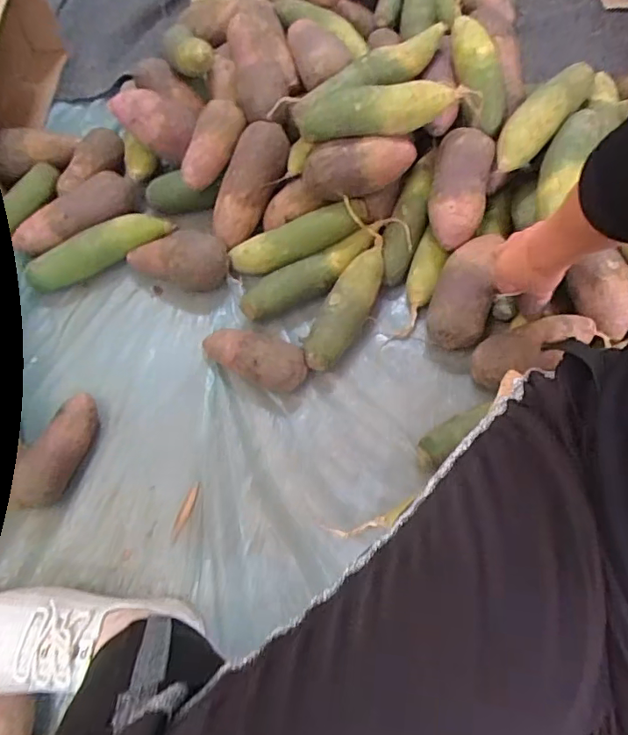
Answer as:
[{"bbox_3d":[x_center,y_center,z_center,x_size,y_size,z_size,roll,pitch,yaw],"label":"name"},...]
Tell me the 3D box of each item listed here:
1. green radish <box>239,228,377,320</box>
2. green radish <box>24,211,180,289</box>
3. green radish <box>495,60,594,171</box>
[{"bbox_3d":[-0.007,-0.130,0.728,0.212,0.057,0.057,-32,31,-8],"label":"green radish"},{"bbox_3d":[-0.304,-0.168,0.747,0.208,0.044,0.056,-25,69,-12],"label":"green radish"},{"bbox_3d":[0.308,-0.335,0.688,0.050,0.045,0.200,40,71,15],"label":"green radish"}]

